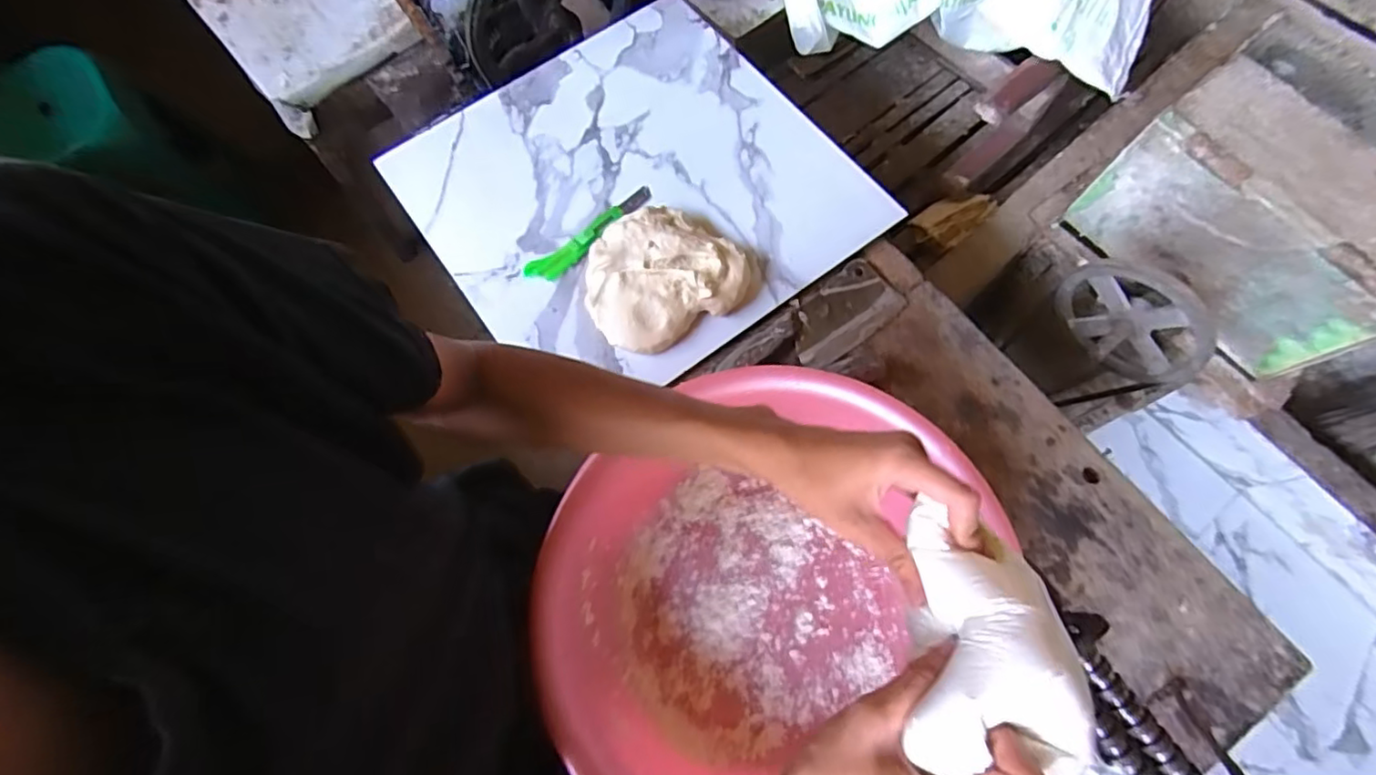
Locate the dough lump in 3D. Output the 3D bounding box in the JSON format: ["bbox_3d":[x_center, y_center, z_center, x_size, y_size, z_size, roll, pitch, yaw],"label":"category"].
[{"bbox_3d":[-0.031,-0.128,0.710,0.174,0.050,0.145,-30,75,-10],"label":"dough lump"}]

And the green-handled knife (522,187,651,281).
[{"bbox_3d":[-0.113,-0.184,0.750,0.179,0.017,0.036,-40,77,-13],"label":"green-handled knife"}]

